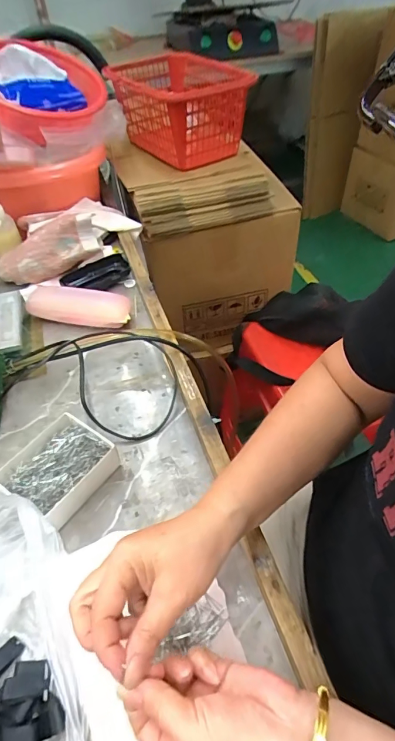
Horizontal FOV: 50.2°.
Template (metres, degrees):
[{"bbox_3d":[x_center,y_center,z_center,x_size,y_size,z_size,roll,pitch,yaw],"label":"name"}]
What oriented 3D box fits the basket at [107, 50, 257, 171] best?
[{"bbox_3d":[-0.048,-0.515,0.826,0.198,0.132,0.316,-25,51,-19],"label":"basket"}]

